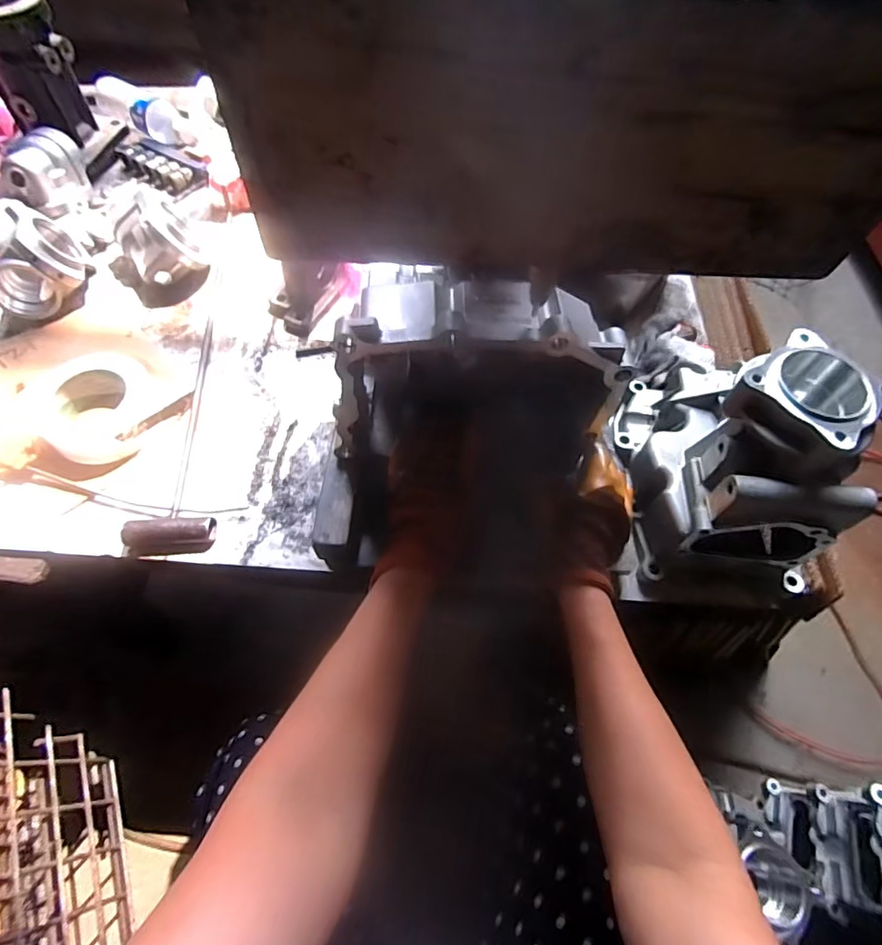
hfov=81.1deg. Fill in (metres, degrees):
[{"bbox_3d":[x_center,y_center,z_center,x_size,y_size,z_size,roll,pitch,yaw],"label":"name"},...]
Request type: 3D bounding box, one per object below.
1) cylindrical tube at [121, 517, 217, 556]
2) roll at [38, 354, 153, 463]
[{"bbox_3d":[-0.268,0.065,0.507,0.083,0.027,0.033,-5,60,-6],"label":"cylindrical tube"},{"bbox_3d":[-0.379,-0.071,0.573,0.119,0.045,0.126,-25,63,-16],"label":"roll"}]

